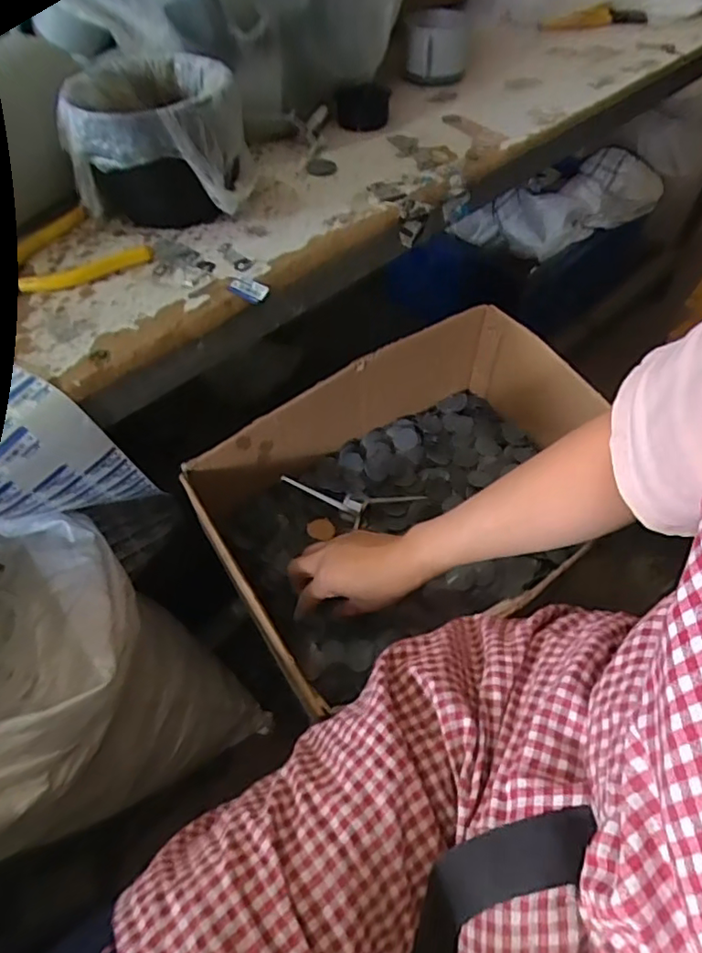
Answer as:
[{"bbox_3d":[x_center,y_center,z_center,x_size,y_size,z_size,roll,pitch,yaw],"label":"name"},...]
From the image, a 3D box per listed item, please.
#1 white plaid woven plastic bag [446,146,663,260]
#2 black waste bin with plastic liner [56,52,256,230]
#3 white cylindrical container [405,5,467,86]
[{"bbox_3d":[0.455,-0.583,1.269,0.444,0.163,0.127,-13,53,8],"label":"white plaid woven plastic bag"},{"bbox_3d":[-0.182,-0.322,0.573,0.159,0.109,0.151,-1,53,0],"label":"black waste bin with plastic liner"},{"bbox_3d":[0.112,-0.567,0.784,0.080,0.074,0.066,7,53,6],"label":"white cylindrical container"}]

